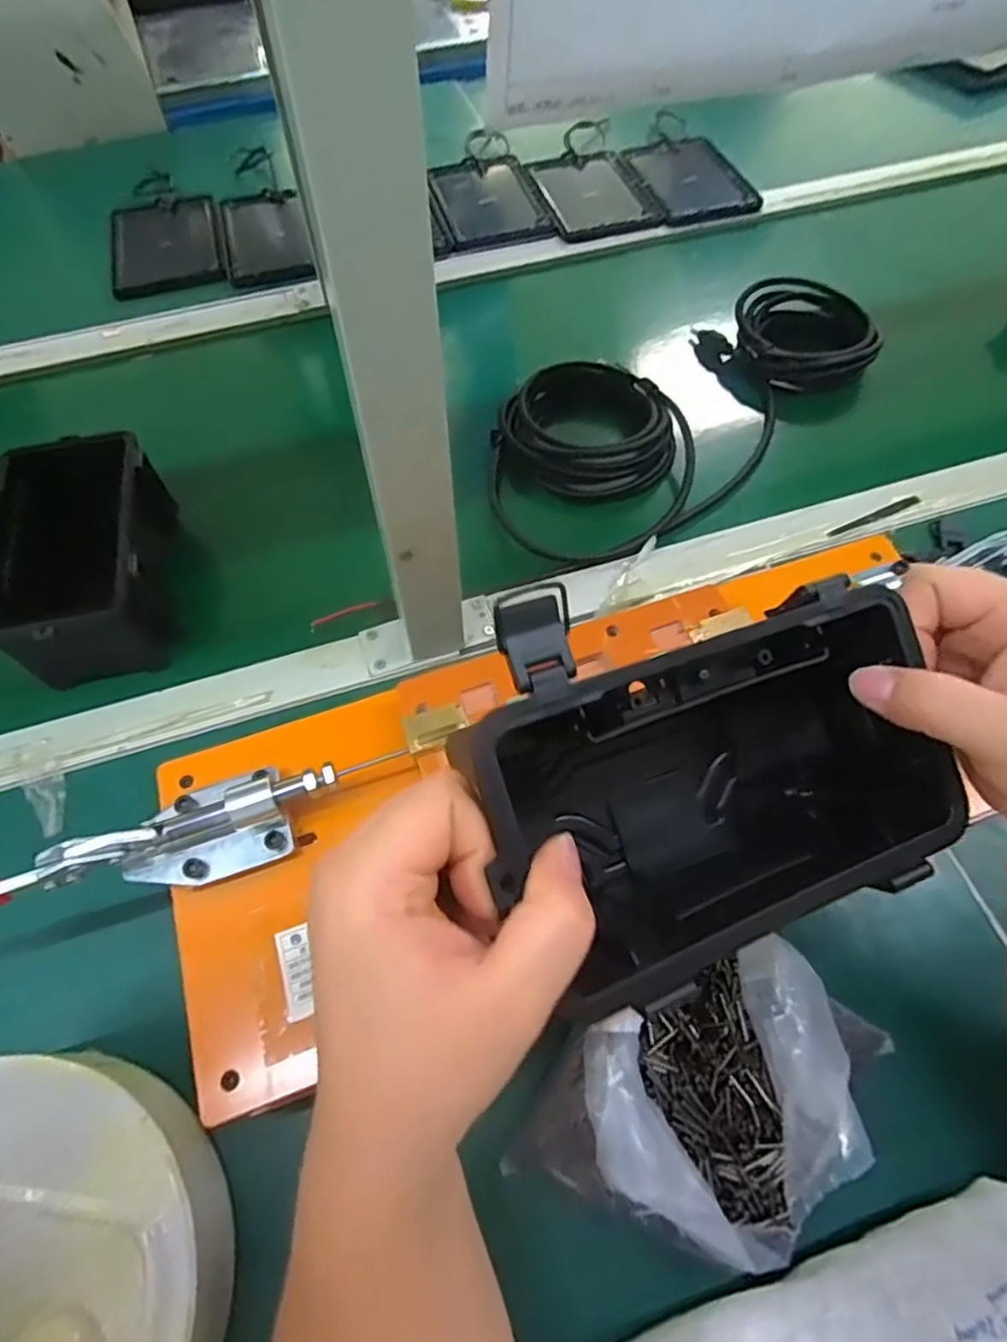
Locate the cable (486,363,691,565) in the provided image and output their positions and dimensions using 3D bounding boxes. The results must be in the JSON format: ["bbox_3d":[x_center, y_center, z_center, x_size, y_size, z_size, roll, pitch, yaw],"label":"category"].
[{"bbox_3d":[0.069,-0.176,0.576,0.171,0.034,0.198,16,62,10],"label":"cable"}]

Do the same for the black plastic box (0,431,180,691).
[{"bbox_3d":[-0.302,-0.083,0.497,0.108,0.088,0.164,-14,61,-7],"label":"black plastic box"}]

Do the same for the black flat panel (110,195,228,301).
[{"bbox_3d":[-0.373,-0.474,0.754,0.120,0.010,0.160,-15,62,-7],"label":"black flat panel"}]

